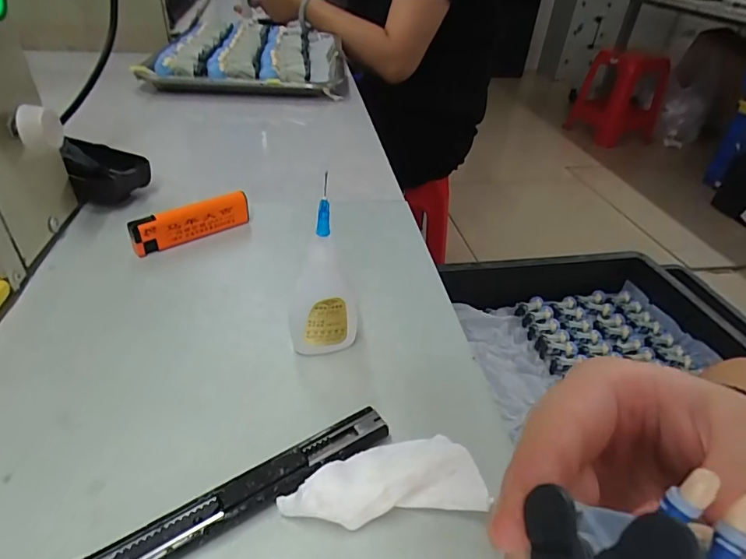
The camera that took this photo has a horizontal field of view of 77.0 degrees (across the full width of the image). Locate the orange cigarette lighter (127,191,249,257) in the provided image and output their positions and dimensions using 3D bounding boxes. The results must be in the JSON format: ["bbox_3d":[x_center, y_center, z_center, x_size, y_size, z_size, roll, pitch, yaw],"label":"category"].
[{"bbox_3d":[-0.122,-0.039,0.320,0.080,0.027,0.009,-23,45,-33],"label":"orange cigarette lighter"}]

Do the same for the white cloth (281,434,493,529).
[{"bbox_3d":[0.003,0.079,0.184,0.075,0.018,0.029,-1,37,-8],"label":"white cloth"}]

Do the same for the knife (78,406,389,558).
[{"bbox_3d":[-0.056,0.086,0.175,0.142,0.012,0.016,-19,43,-29],"label":"knife"}]

